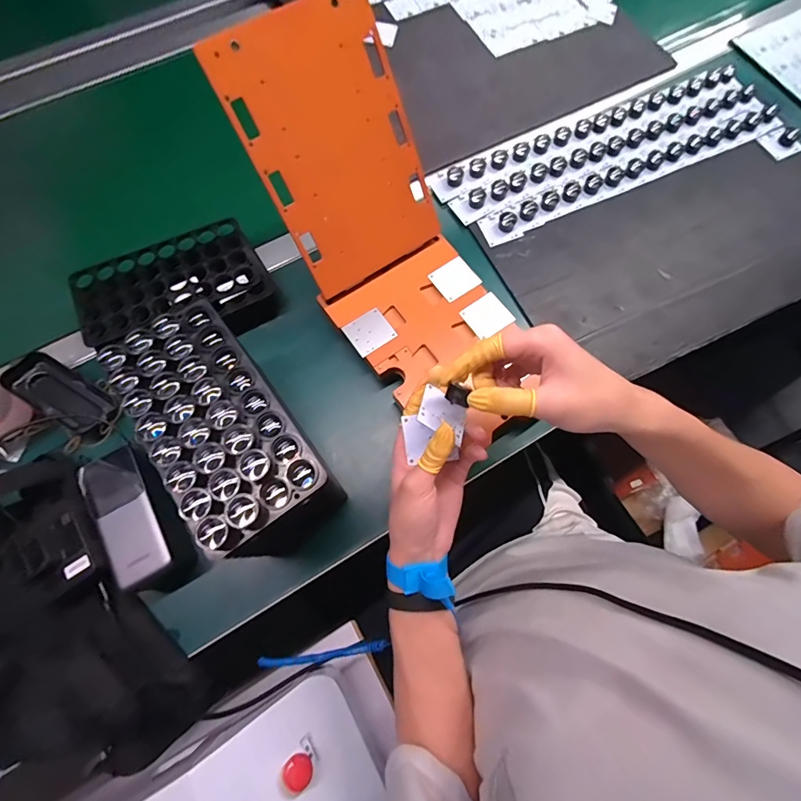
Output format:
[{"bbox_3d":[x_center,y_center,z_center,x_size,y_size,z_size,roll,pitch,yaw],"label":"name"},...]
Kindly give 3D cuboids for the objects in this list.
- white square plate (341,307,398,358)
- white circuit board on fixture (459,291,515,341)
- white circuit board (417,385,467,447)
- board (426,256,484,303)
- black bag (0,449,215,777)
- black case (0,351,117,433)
[{"bbox_3d":[-0.035,-0.078,0.480,0.048,0.004,0.045,-36,77,-10],"label":"white square plate"},{"bbox_3d":[0.100,-0.097,0.488,0.048,0.004,0.045,-36,81,-6],"label":"white circuit board on fixture"},{"bbox_3d":[0.036,0.010,0.360,0.041,0.004,0.042,31,48,-10],"label":"white circuit board"},{"bbox_3d":[0.064,-0.144,0.501,0.047,0.006,0.045,-33,76,-9],"label":"board"},{"bbox_3d":[-0.340,0.220,0.394,0.195,0.060,0.293,-34,76,-10],"label":"black bag"},{"bbox_3d":[-0.374,-0.008,0.466,0.098,0.028,0.052,34,51,-6],"label":"black case"}]

